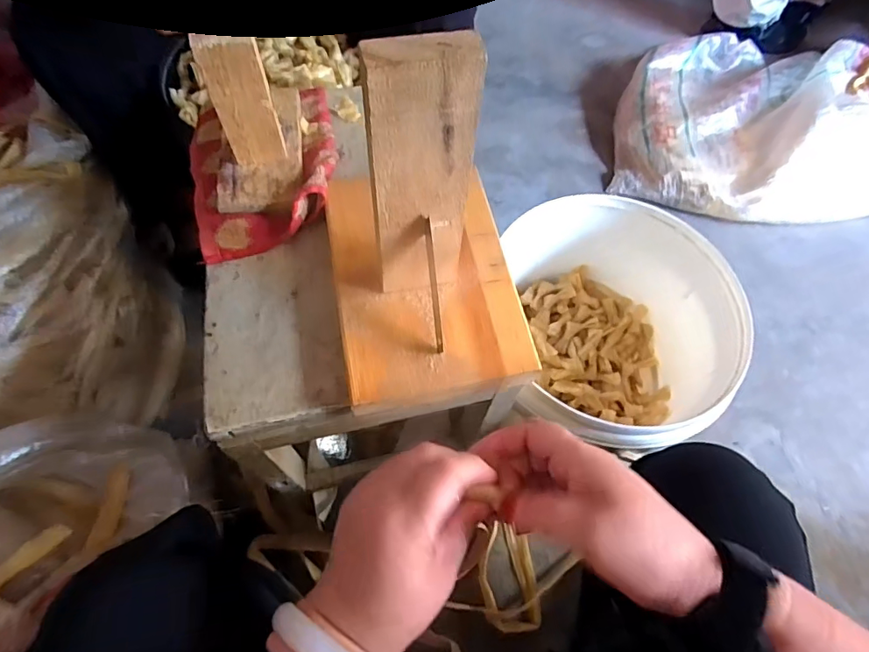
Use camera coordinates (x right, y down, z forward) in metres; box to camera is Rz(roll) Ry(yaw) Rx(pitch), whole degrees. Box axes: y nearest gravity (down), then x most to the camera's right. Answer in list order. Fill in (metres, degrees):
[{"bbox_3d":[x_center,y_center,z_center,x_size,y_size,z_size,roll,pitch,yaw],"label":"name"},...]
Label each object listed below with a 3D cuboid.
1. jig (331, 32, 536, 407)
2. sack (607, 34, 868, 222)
[{"bbox_3d":[-0.003,-0.081,0.324,0.137,0.198,0.199,-8,64,-8],"label":"jig"},{"bbox_3d":[0.737,-0.457,1.101,0.740,0.132,0.488,-7,64,-7],"label":"sack"}]

